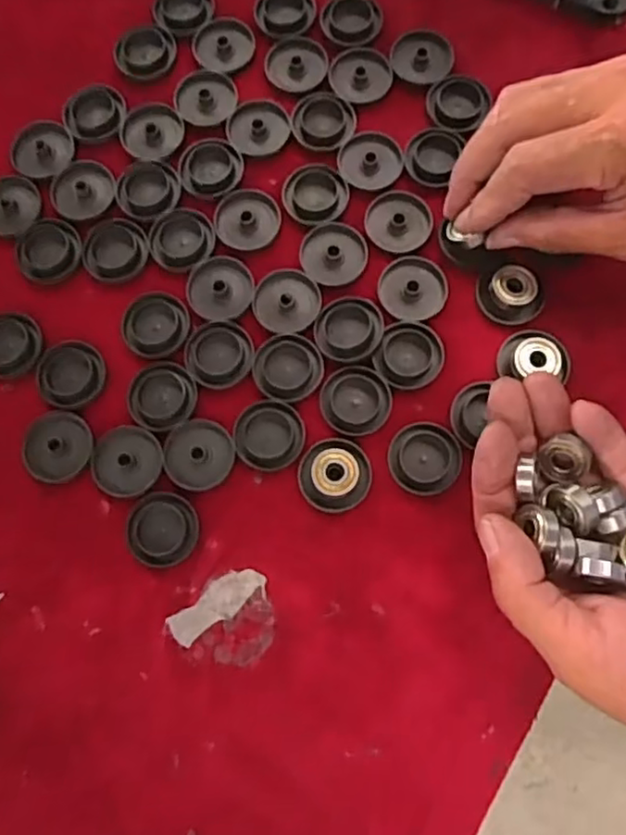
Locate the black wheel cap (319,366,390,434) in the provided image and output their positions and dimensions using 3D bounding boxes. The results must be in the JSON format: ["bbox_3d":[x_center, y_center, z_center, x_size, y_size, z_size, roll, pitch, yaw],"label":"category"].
[{"bbox_3d":[0.020,-0.008,0.310,0.033,0.004,0.032,0,77,2],"label":"black wheel cap"}]

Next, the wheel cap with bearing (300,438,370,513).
[{"bbox_3d":[0.010,0.026,0.298,0.032,0.011,0.033,0,77,2],"label":"wheel cap with bearing"}]

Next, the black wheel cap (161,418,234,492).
[{"bbox_3d":[-0.054,0.017,0.305,0.032,0.004,0.033,0,77,2],"label":"black wheel cap"}]

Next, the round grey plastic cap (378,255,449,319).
[{"bbox_3d":[0.049,-0.064,0.320,0.032,0.004,0.033,0,77,2],"label":"round grey plastic cap"}]

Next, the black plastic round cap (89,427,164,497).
[{"bbox_3d":[-0.087,0.020,0.305,0.032,0.004,0.032,0,77,2],"label":"black plastic round cap"}]

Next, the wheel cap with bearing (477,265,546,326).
[{"bbox_3d":[0.095,-0.060,0.316,0.031,0.010,0.028,32,80,8],"label":"wheel cap with bearing"}]

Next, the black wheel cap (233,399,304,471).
[{"bbox_3d":[-0.021,0.008,0.306,0.032,0.004,0.032,0,77,2],"label":"black wheel cap"}]

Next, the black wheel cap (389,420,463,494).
[{"bbox_3d":[0.052,0.019,0.302,0.033,0.004,0.033,0,77,2],"label":"black wheel cap"}]

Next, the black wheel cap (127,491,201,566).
[{"bbox_3d":[-0.069,0.051,0.301,0.031,0.005,0.032,0,77,2],"label":"black wheel cap"}]

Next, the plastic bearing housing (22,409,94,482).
[{"bbox_3d":[-0.121,0.014,0.313,0.033,0.009,0.032,-11,77,-1],"label":"plastic bearing housing"}]

